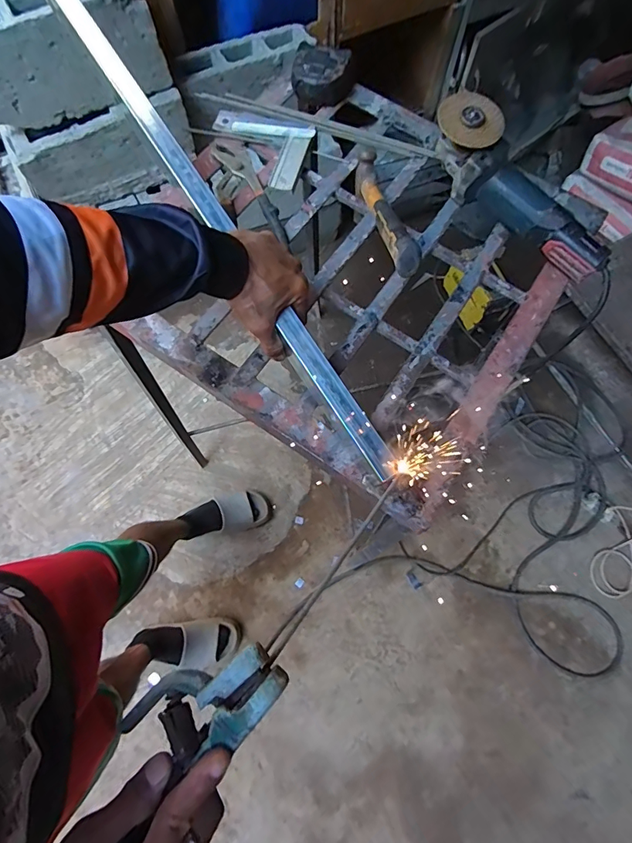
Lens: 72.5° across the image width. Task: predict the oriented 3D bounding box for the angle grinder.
[{"bbox_3d":[0.256,-0.295,0.547,0.080,0.083,0.276,-34,77,-12],"label":"angle grinder"}]

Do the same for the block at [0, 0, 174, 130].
[{"bbox_3d":[-0.543,-0.793,0.895,0.390,0.184,0.199,-24,75,-10],"label":"block"}]

